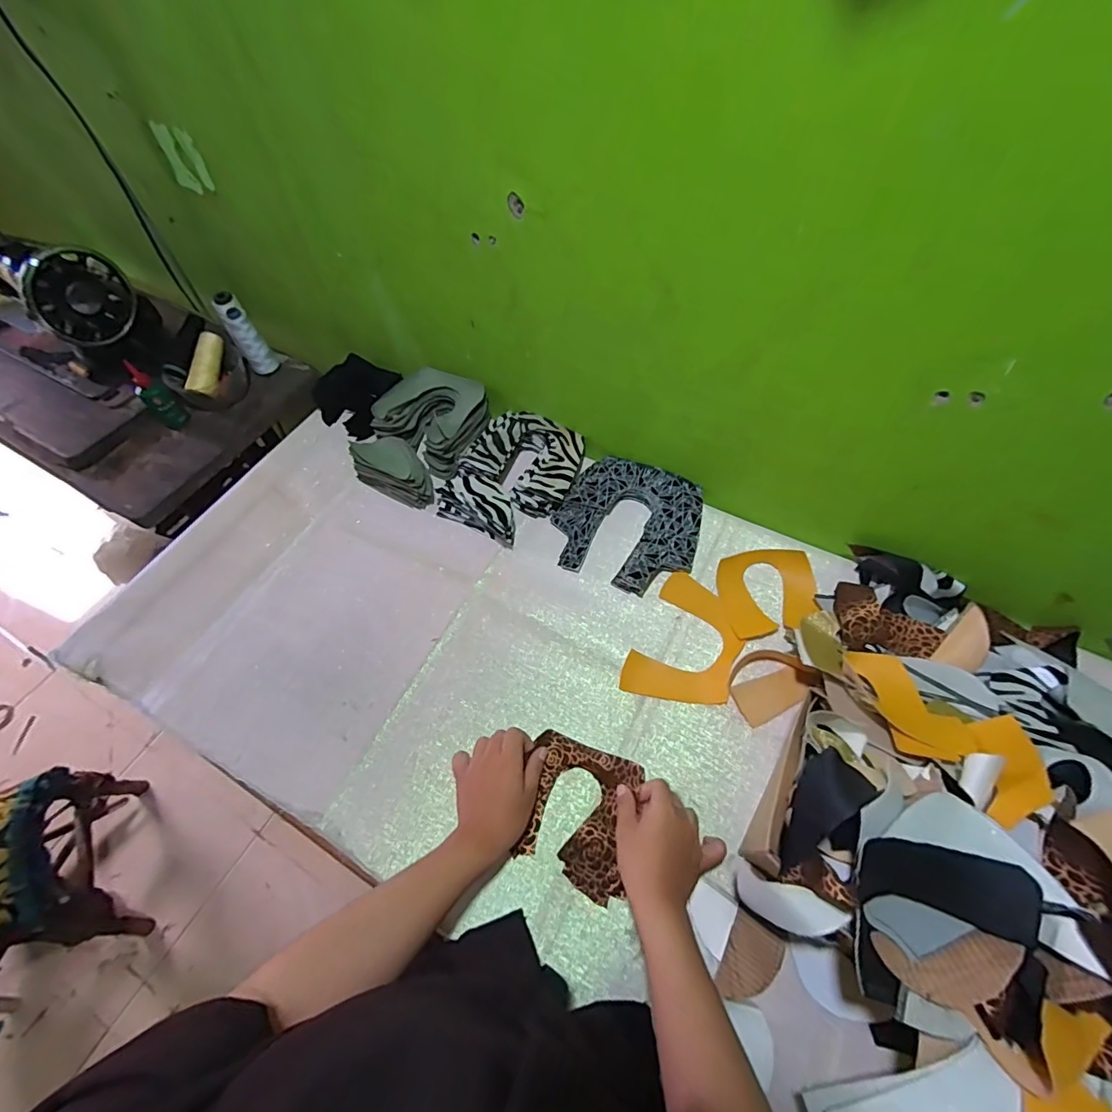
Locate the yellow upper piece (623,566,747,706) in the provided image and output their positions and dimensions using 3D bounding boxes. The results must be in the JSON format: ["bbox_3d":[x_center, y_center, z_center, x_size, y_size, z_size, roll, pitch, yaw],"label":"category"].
[{"bbox_3d":[0.163,0.105,0.623,0.117,0.005,0.169,22,64,14],"label":"yellow upper piece"}]

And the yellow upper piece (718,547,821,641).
[{"bbox_3d":[0.268,0.042,0.647,0.113,0.021,0.112,-8,61,-2],"label":"yellow upper piece"}]

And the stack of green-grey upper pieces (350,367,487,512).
[{"bbox_3d":[-0.205,-0.191,0.785,0.160,0.061,0.215,22,64,14],"label":"stack of green-grey upper pieces"}]

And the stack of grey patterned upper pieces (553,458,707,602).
[{"bbox_3d":[0.100,-0.046,0.702,0.188,0.029,0.181,23,64,15],"label":"stack of grey patterned upper pieces"}]

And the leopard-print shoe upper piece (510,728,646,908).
[{"bbox_3d":[0.024,0.268,0.536,0.110,0.022,0.139,12,62,9],"label":"leopard-print shoe upper piece"}]

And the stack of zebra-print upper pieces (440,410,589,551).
[{"bbox_3d":[-0.061,-0.122,0.743,0.168,0.049,0.203,25,65,16],"label":"stack of zebra-print upper pieces"}]

